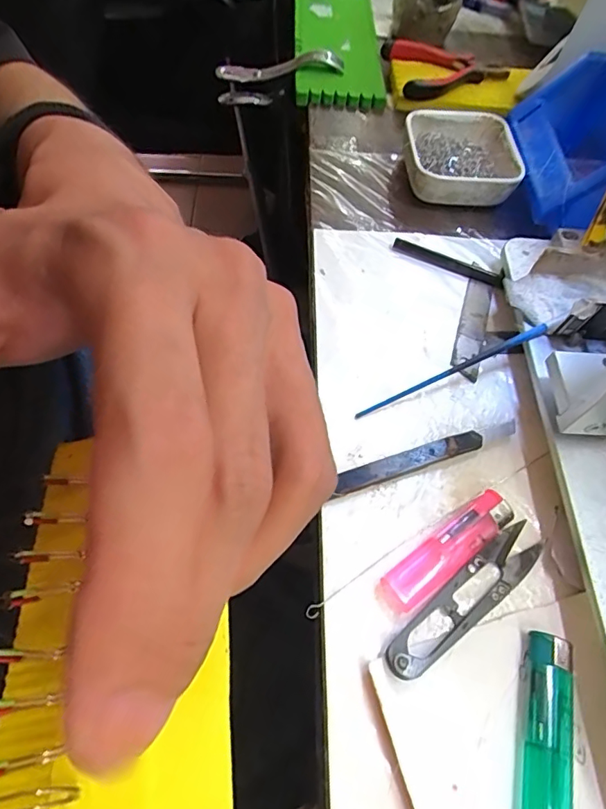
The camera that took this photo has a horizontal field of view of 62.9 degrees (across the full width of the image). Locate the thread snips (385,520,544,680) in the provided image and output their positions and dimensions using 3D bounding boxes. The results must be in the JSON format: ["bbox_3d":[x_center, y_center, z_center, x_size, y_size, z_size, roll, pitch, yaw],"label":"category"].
[{"bbox_3d":[0.079,0.092,0.234,0.098,0.012,0.022,-35,68,-22],"label":"thread snips"}]

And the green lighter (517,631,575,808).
[{"bbox_3d":[0.105,0.141,0.212,0.021,0.010,0.077,15,59,4],"label":"green lighter"}]

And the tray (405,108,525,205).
[{"bbox_3d":[0.123,-0.191,0.383,0.080,0.029,0.091,2,59,-4],"label":"tray"}]

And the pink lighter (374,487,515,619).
[{"bbox_3d":[0.073,0.074,0.247,0.080,0.009,0.021,-32,67,-21],"label":"pink lighter"}]

